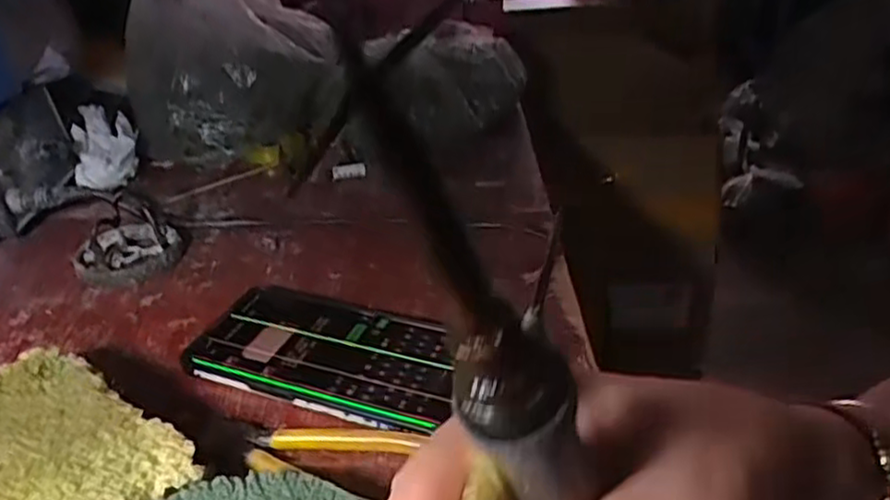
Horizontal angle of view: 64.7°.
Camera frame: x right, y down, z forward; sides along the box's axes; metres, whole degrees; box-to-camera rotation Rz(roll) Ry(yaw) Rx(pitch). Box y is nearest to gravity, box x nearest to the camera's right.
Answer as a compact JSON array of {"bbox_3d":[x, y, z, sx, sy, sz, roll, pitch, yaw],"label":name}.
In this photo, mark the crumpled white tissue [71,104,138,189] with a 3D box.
[{"bbox_3d":[-0.295,-0.095,0.611,0.046,0.032,0.091,-11,55,-9],"label":"crumpled white tissue"}]

